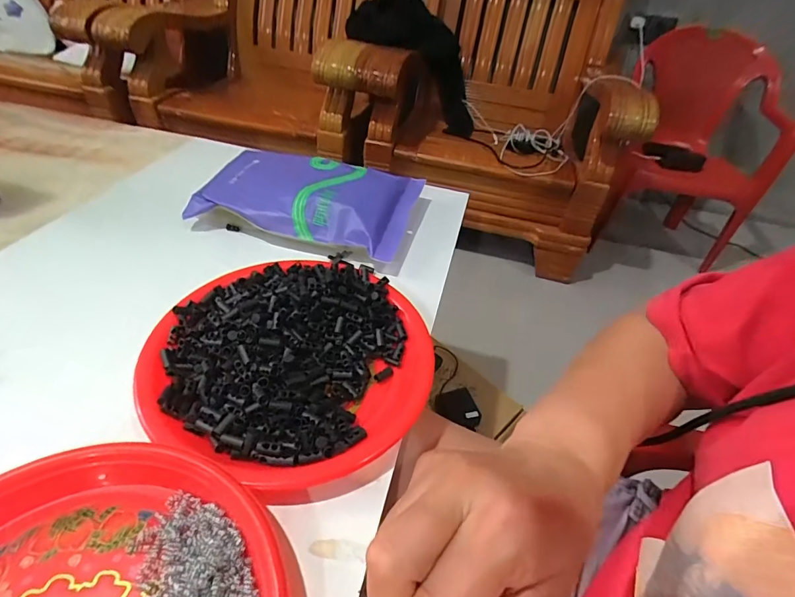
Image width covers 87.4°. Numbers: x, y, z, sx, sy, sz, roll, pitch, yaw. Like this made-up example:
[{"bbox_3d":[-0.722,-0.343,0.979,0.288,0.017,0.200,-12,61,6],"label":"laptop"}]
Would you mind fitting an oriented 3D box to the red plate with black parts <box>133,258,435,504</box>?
[{"bbox_3d":[-0.097,0.048,0.397,0.246,0.042,0.242,4,42,-4],"label":"red plate with black parts"}]

